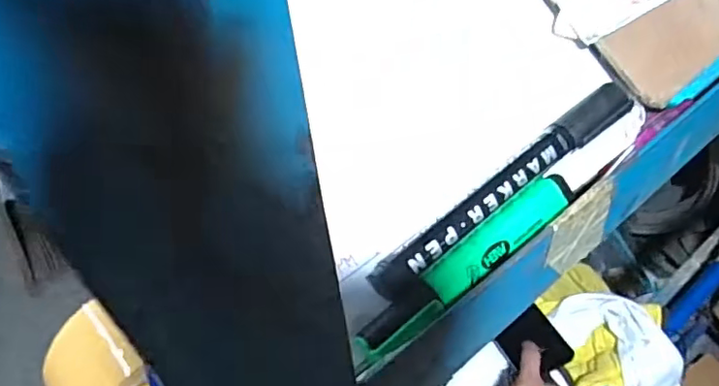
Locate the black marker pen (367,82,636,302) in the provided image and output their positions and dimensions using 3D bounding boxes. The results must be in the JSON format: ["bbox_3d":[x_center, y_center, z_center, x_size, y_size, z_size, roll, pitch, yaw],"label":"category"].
[{"bbox_3d":[0.064,-0.004,0.247,0.143,0.016,0.014,-33,55,-22],"label":"black marker pen"}]

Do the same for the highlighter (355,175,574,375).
[{"bbox_3d":[0.043,0.028,0.234,0.115,0.011,0.017,-33,55,-22],"label":"highlighter"}]

